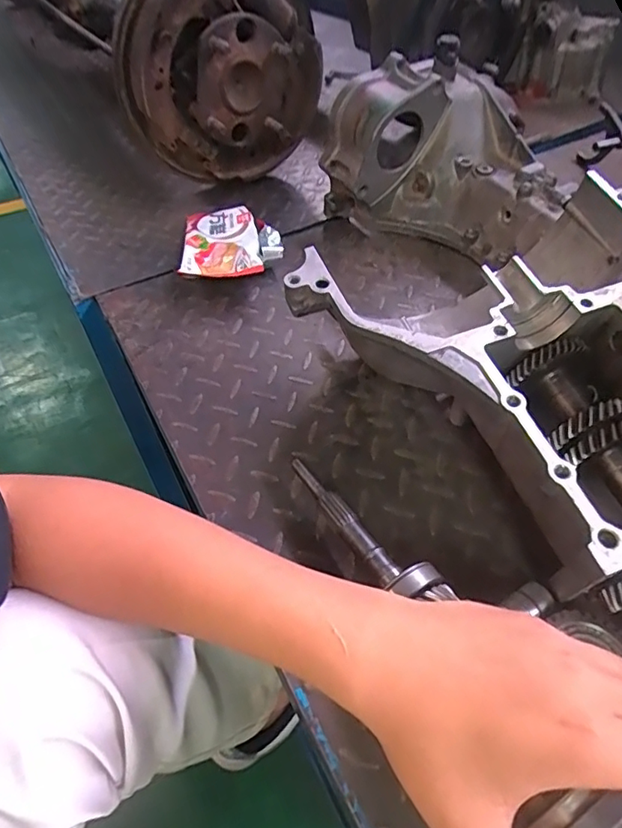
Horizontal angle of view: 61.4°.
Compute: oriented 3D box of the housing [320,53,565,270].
[{"bbox_3d":[0.155,-0.291,0.611,0.271,0.156,0.187,19,52,16],"label":"housing"}]

